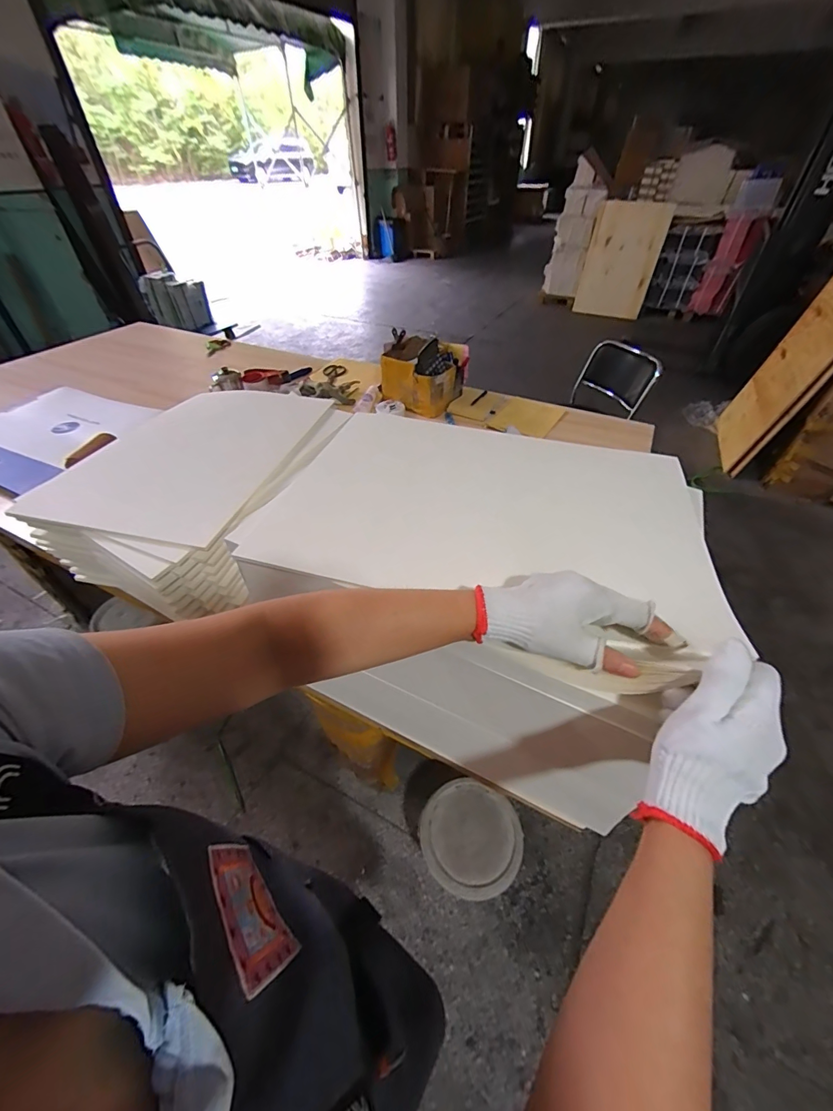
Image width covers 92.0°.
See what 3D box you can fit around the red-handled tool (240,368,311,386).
[{"bbox_3d":[-0.508,-0.668,1.495,0.283,0.039,0.128,-19,42,-31],"label":"red-handled tool"}]

